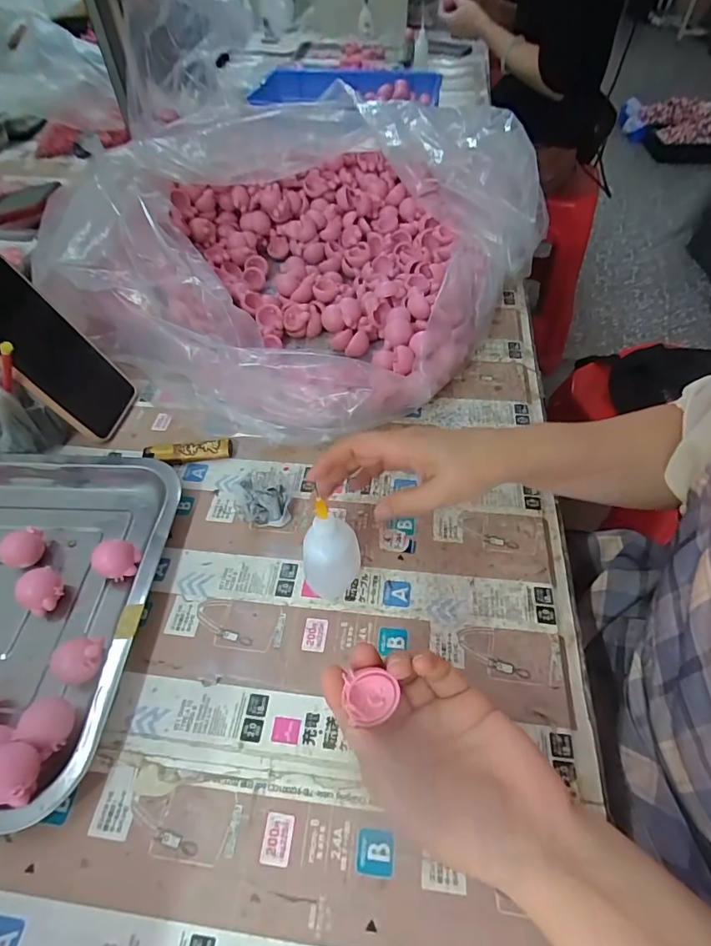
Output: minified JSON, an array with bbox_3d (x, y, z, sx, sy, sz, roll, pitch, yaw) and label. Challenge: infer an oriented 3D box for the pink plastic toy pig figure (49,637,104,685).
[{"bbox_3d":[-0.185,0.129,0.318,0.030,0.028,0.028,-6,52,-2],"label":"pink plastic toy pig figure"}]

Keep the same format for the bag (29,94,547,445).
[{"bbox_3d":[-0.044,-0.259,0.537,0.414,0.150,0.495,29,59,23],"label":"bag"}]

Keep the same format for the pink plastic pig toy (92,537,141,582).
[{"bbox_3d":[-0.186,0.069,0.367,0.023,0.031,0.031,35,61,26],"label":"pink plastic pig toy"}]

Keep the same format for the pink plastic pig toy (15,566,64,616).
[{"bbox_3d":[-0.234,0.090,0.353,0.032,0.024,0.027,37,63,27],"label":"pink plastic pig toy"}]

